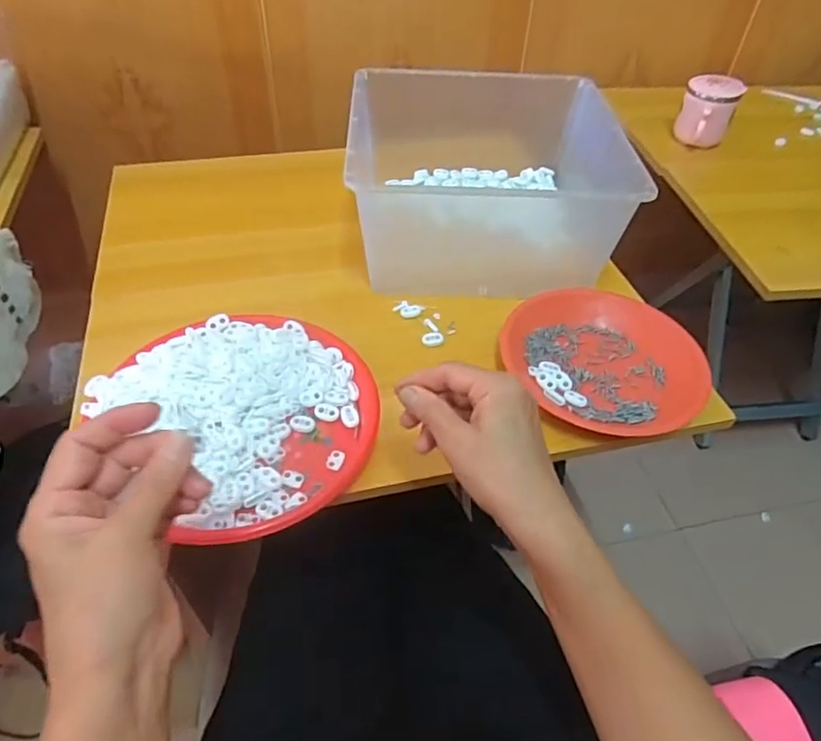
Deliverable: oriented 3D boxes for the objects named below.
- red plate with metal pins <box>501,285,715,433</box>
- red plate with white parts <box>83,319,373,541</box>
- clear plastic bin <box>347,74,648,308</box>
[{"bbox_3d":[0.189,-0.007,0.583,0.198,0.040,0.152,12,47,10],"label":"red plate with metal pins"},{"bbox_3d":[-0.141,0.032,0.522,0.204,0.046,0.213,1,46,-1],"label":"red plate with white parts"},{"bbox_3d":[0.081,-0.217,0.701,0.284,0.168,0.261,0,46,-1],"label":"clear plastic bin"}]

